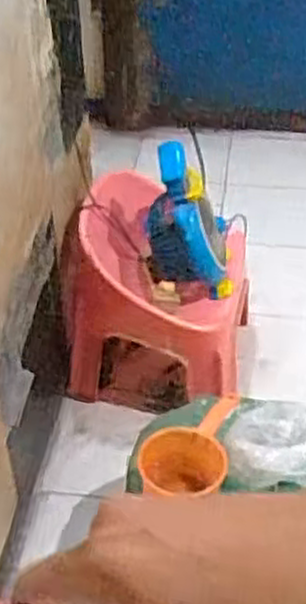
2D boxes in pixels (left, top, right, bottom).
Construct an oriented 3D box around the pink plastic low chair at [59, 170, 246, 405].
[{"bbox_3d":[0.015,-0.045,1.666,0.346,0.384,0.321,5,42,7],"label":"pink plastic low chair"}]

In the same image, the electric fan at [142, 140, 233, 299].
[{"bbox_3d":[0.071,-0.160,1.547,0.170,0.289,0.121,-7,41,-6],"label":"electric fan"}]

